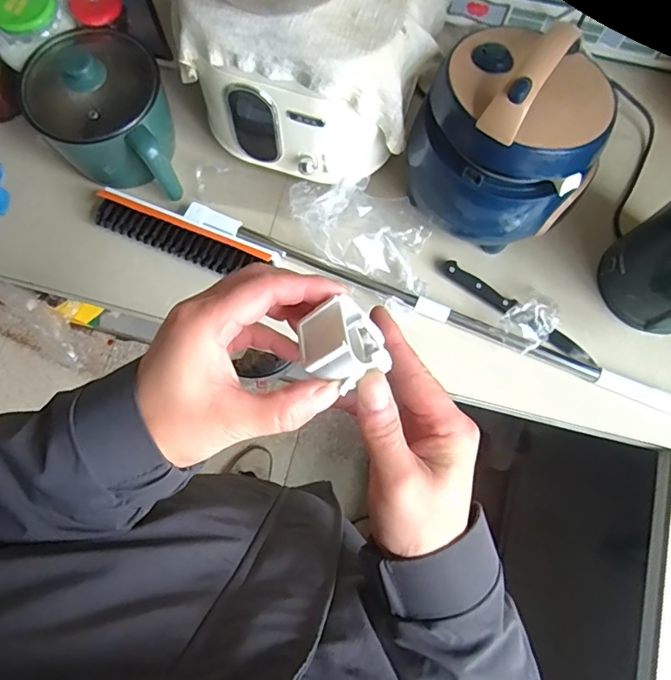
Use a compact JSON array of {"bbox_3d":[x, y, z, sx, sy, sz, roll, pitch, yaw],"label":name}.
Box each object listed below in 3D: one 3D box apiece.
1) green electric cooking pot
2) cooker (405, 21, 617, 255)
[{"bbox_3d":[-0.293,-0.290,0.651,0.158,0.162,0.212,-37,79,-10],"label":"green electric cooking pot"},{"bbox_3d":[0.208,-0.239,0.596,0.205,0.231,0.179,40,78,9],"label":"cooker"}]

